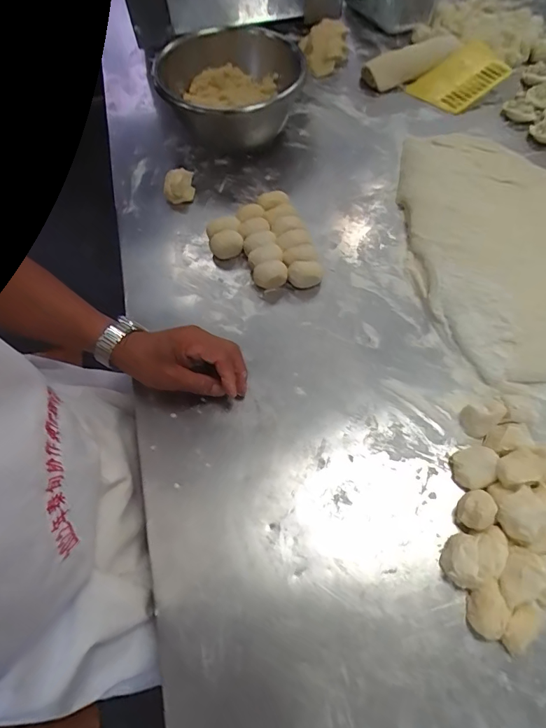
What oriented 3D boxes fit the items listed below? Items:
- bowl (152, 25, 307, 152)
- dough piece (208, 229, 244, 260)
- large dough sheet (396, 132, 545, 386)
[{"bbox_3d":[-0.070,-0.484,0.745,0.226,0.095,0.221,0,62,0],"label":"bowl"},{"bbox_3d":[-0.068,-0.175,0.625,0.047,0.029,0.031,-15,63,-8],"label":"dough piece"},{"bbox_3d":[0.329,-0.178,0.597,0.264,0.075,0.413,3,62,2],"label":"large dough sheet"}]

